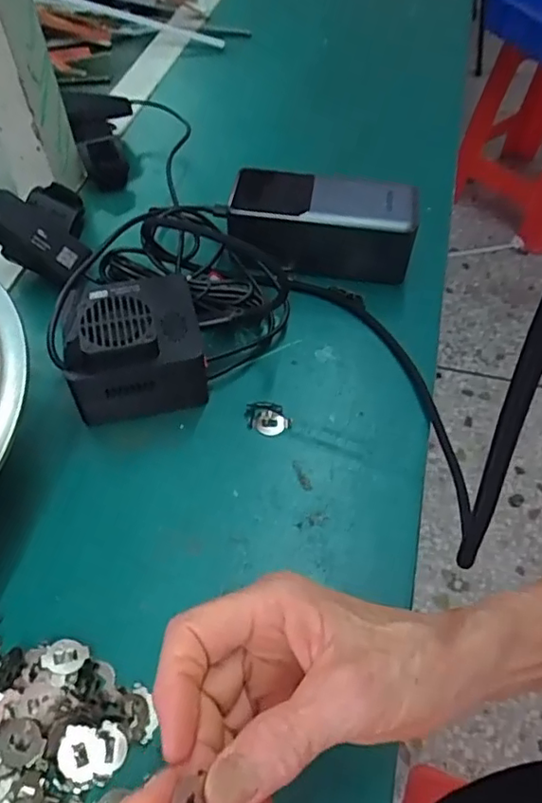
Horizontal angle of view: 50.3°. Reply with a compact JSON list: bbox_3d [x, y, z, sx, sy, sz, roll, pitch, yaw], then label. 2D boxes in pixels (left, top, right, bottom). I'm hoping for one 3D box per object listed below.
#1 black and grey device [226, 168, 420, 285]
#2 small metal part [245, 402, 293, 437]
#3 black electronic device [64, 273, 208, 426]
[{"bbox_3d":[0.037,-0.128,0.415,0.128,0.054,0.056,10,54,6],"label":"black and grey device"},{"bbox_3d":[-0.001,0.010,0.346,0.026,0.004,0.021,-2,54,-1],"label":"small metal part"},{"bbox_3d":[-0.080,-0.036,0.344,0.075,0.058,0.073,-10,55,-8],"label":"black electronic device"}]

